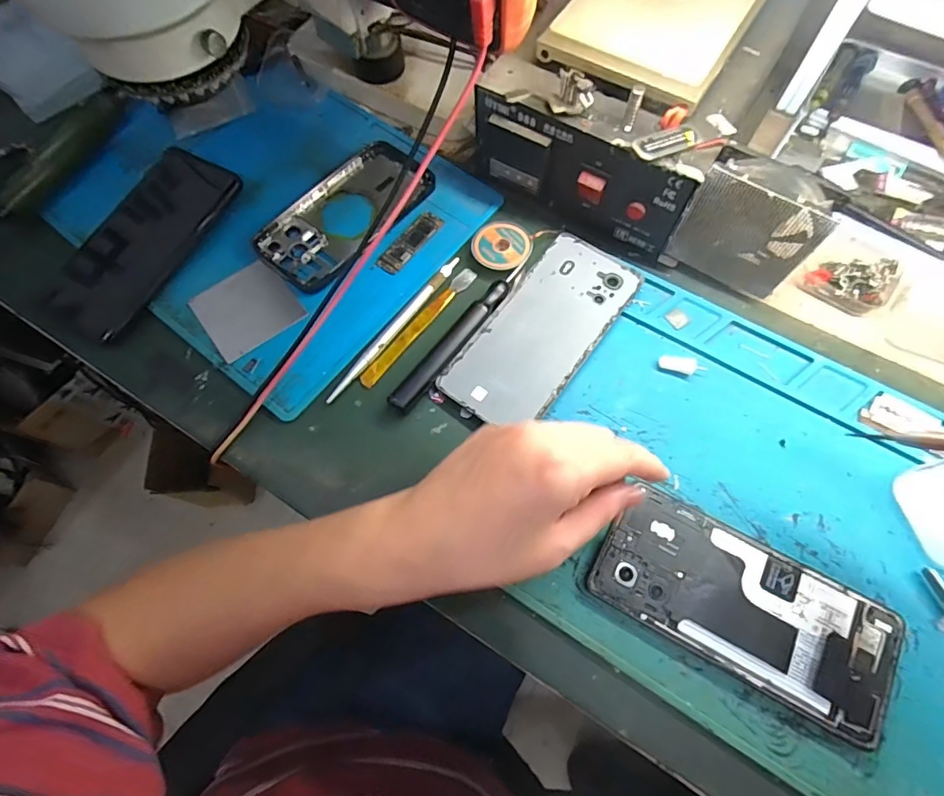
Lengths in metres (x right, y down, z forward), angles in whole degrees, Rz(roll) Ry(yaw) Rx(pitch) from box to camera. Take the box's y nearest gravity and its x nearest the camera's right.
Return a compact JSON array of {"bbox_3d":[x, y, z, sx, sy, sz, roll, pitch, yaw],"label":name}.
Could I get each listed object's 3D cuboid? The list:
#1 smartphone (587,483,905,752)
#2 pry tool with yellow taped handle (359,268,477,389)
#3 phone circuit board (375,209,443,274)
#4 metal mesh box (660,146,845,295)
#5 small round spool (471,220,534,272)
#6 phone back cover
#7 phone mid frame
[{"bbox_3d":[0.153,0.116,0.278,0.158,0.004,0.074,26,73,12],"label":"smartphone"},{"bbox_3d":[-0.038,-0.053,0.360,0.012,0.008,0.120,36,75,15],"label":"pry tool with yellow taped handle"},{"bbox_3d":[-0.048,-0.123,0.387,0.019,0.005,0.063,35,75,15],"label":"phone circuit board"},{"bbox_3d":[0.184,-0.115,0.328,0.078,0.081,0.031,27,73,12],"label":"metal mesh box"},{"bbox_3d":[0.023,-0.115,0.374,0.044,0.007,0.042,-1,69,3],"label":"small round spool"},{"bbox_3d":[0.051,-0.049,0.349,0.072,0.007,0.156,34,75,14],"label":"phone back cover"},{"bbox_3d":[-0.100,-0.150,0.395,0.073,0.015,0.146,36,75,15],"label":"phone mid frame"}]

